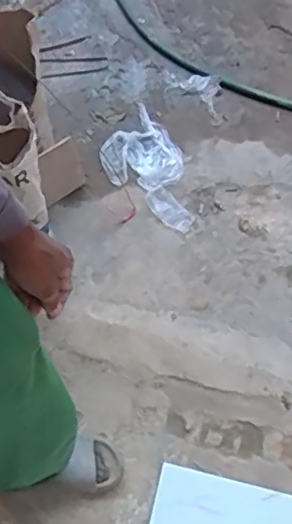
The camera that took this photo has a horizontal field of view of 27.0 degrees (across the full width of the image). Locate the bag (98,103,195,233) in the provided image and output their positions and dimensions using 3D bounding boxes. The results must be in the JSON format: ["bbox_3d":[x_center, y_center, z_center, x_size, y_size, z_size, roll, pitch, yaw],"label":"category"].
[{"bbox_3d":[0.021,-0.257,1.683,0.231,0.037,0.379,-35,69,-16],"label":"bag"}]

